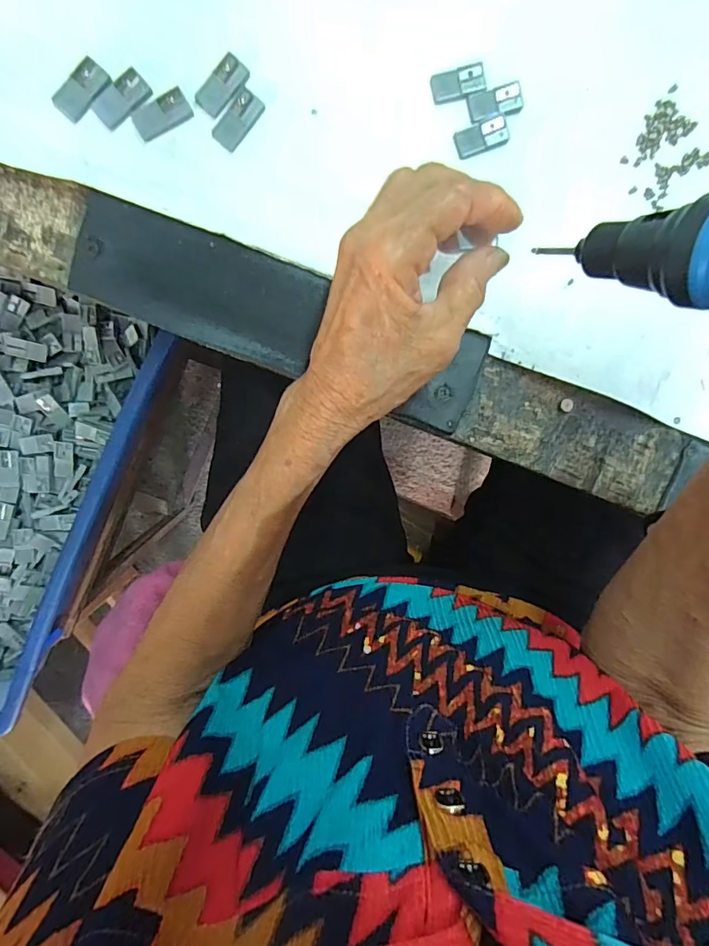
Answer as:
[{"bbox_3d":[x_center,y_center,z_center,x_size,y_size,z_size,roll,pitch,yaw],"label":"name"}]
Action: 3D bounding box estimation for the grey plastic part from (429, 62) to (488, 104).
[{"bbox_3d":[0.054,-0.204,0.248,0.028,0.004,0.014,-18,99,-2],"label":"grey plastic part"}]

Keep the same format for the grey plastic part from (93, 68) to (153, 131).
[{"bbox_3d":[-0.113,-0.182,0.231,0.014,0.004,0.029,42,92,-9],"label":"grey plastic part"}]

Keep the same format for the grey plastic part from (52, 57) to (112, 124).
[{"bbox_3d":[-0.131,-0.184,0.229,0.013,0.005,0.028,42,92,-9],"label":"grey plastic part"}]

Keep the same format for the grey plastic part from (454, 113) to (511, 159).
[{"bbox_3d":[0.068,-0.179,0.251,0.030,0.004,0.013,-21,99,-2],"label":"grey plastic part"}]

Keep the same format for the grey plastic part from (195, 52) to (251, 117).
[{"bbox_3d":[-0.065,-0.193,0.235,0.015,0.004,0.028,39,93,-9],"label":"grey plastic part"}]

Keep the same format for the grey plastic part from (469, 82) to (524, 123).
[{"bbox_3d":[0.075,-0.196,0.249,0.028,0.004,0.014,-14,99,-3],"label":"grey plastic part"}]

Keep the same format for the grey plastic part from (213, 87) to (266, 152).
[{"bbox_3d":[-0.059,-0.178,0.237,0.014,0.004,0.029,38,93,-9],"label":"grey plastic part"}]

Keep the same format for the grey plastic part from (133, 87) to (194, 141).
[{"bbox_3d":[-0.095,-0.178,0.234,0.028,0.004,0.014,-31,99,0],"label":"grey plastic part"}]

